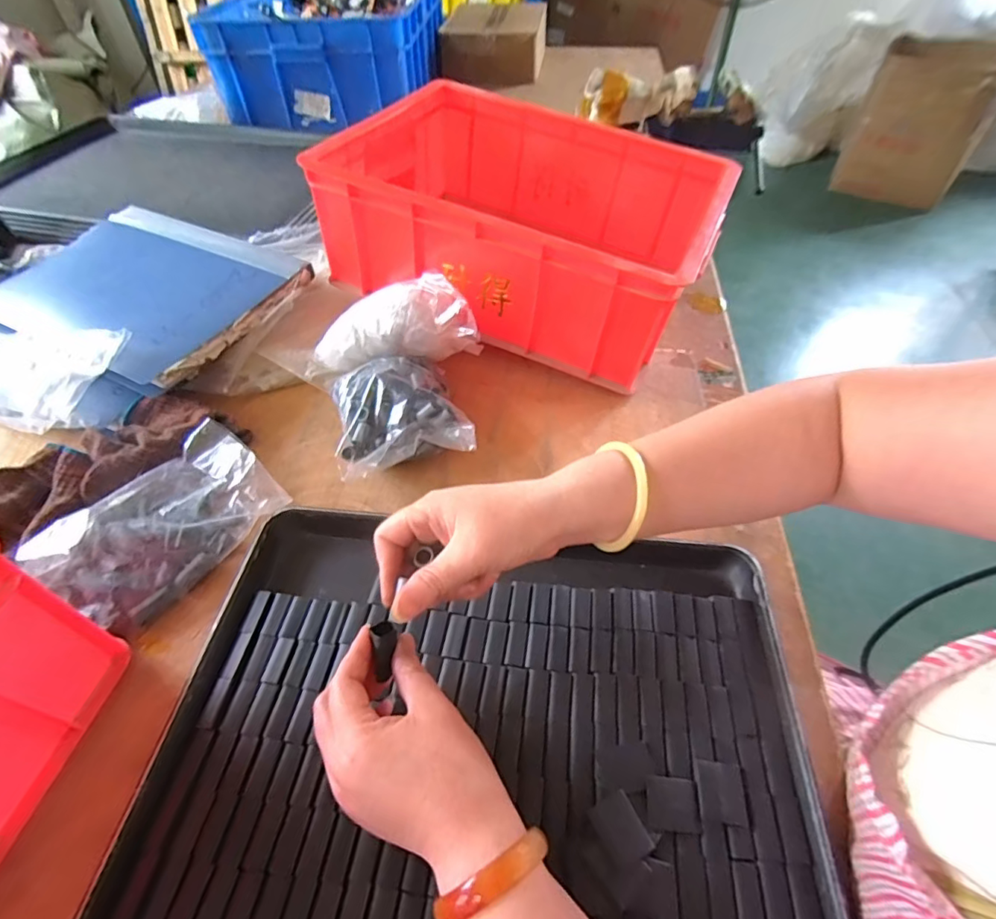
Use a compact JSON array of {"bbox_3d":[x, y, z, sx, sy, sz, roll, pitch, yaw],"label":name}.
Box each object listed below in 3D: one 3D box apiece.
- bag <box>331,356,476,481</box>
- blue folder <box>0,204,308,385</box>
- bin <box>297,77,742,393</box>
[{"bbox_3d":[-0.095,-0.051,0.497,0.121,0.052,0.129,-12,51,-10],"label":"bag"},{"bbox_3d":[-0.418,-0.207,0.598,0.320,0.023,0.226,22,58,18],"label":"blue folder"},{"bbox_3d":[0.040,-0.278,0.612,0.394,0.159,0.296,19,52,16],"label":"bin"}]

